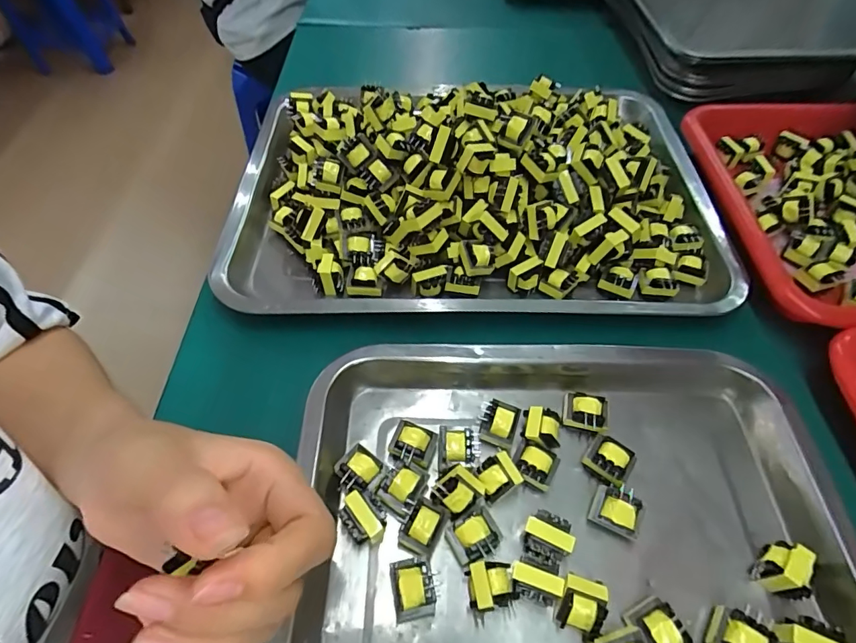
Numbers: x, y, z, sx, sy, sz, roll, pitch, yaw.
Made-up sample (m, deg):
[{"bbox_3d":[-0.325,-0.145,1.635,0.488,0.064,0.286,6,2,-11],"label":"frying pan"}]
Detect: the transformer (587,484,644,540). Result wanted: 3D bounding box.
[{"bbox_3d":[0.100,0.102,0.247,0.023,0.022,0.023,23,58,16],"label":"transformer"}]

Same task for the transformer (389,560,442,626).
[{"bbox_3d":[-0.006,0.132,0.226,0.022,0.021,0.024,-6,55,-3],"label":"transformer"}]

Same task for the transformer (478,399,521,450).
[{"bbox_3d":[0.042,0.060,0.274,0.022,0.015,0.028,16,57,12],"label":"transformer"}]

